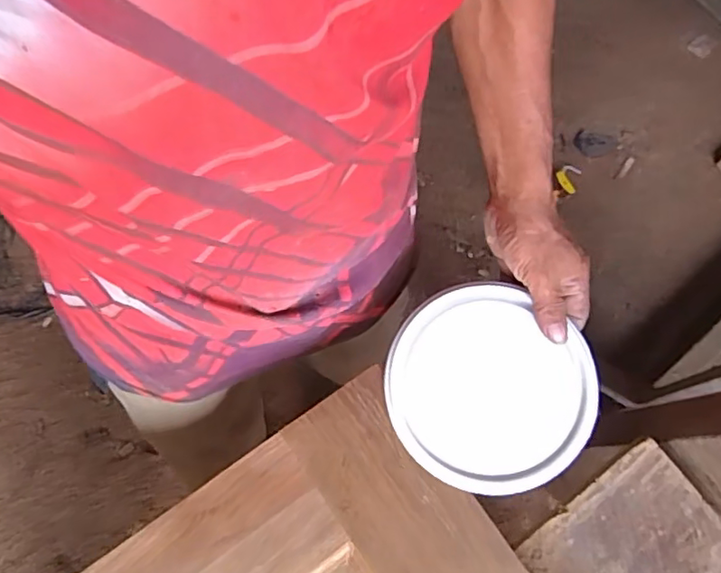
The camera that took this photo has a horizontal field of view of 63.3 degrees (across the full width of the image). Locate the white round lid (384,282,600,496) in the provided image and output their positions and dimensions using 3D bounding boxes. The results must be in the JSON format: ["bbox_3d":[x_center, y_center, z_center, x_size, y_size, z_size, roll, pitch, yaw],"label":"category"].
[{"bbox_3d":[0.113,0.086,0.505,0.173,0.029,0.169,-4,74,-2],"label":"white round lid"}]

